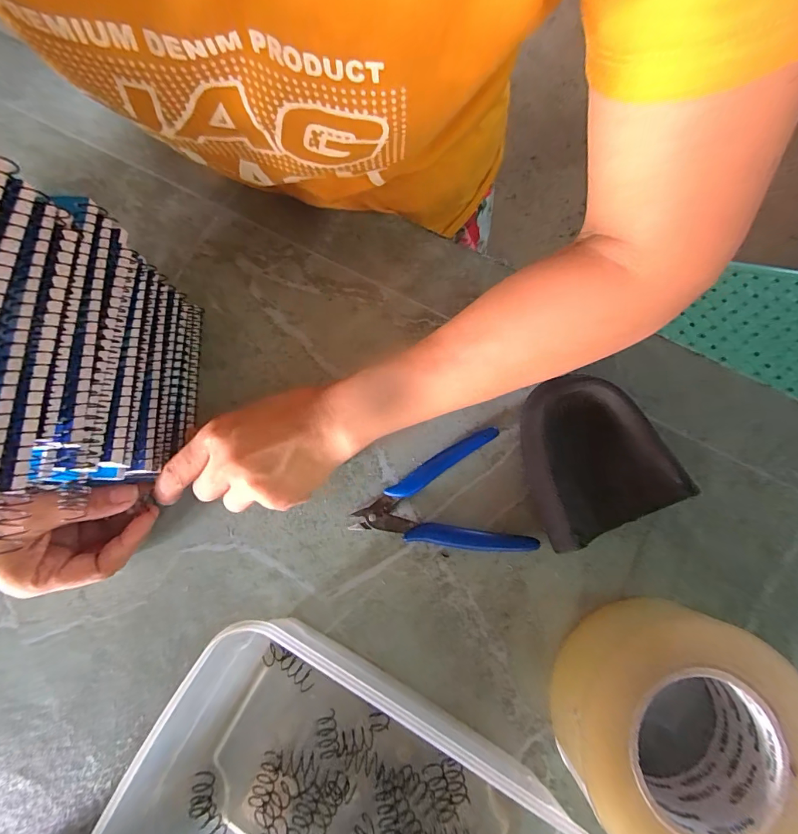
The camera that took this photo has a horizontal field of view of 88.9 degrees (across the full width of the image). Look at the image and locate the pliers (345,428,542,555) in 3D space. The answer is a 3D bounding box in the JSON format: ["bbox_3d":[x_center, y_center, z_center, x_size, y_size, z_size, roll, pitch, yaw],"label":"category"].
[{"bbox_3d":[0.028,0.066,0.290,0.115,0.012,0.085,-18,80,-3],"label":"pliers"}]

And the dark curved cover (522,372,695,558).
[{"bbox_3d":[0.131,0.024,0.288,0.102,0.036,0.106,-23,80,-4],"label":"dark curved cover"}]

